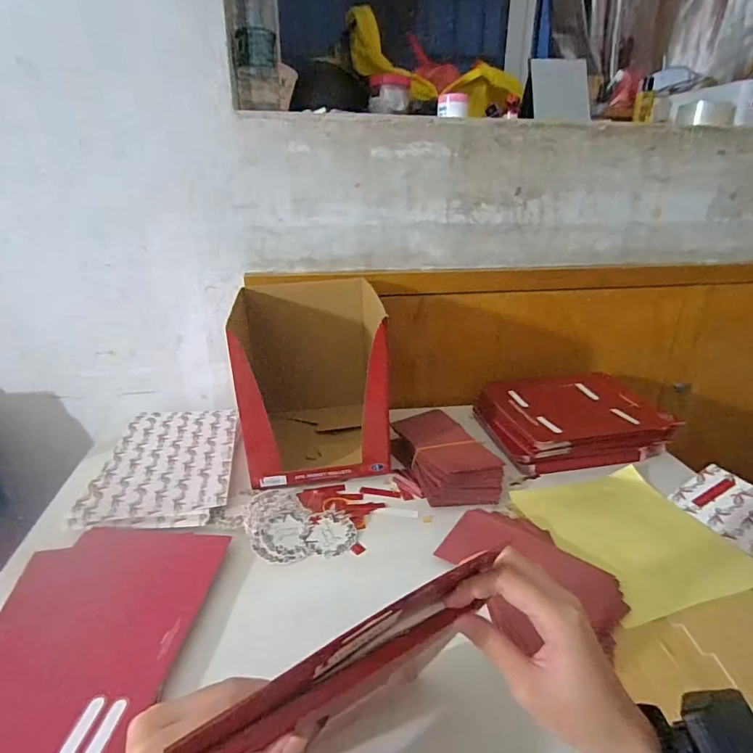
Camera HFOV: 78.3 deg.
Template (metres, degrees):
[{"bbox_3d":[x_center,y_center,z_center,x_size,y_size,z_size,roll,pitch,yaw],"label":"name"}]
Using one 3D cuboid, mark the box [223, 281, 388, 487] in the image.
[{"bbox_3d":[-0.096,0.002,0.731,0.216,0.247,0.246,-3,22,-9],"label":"box"}]

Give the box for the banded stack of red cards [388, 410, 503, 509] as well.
[{"bbox_3d":[0.104,0.118,0.706,0.112,0.058,0.197,-5,22,-13],"label":"banded stack of red cards"}]

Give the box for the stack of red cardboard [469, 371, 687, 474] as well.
[{"bbox_3d":[0.326,0.073,0.791,0.253,0.068,0.194,-4,22,-12],"label":"stack of red cardboard"}]

